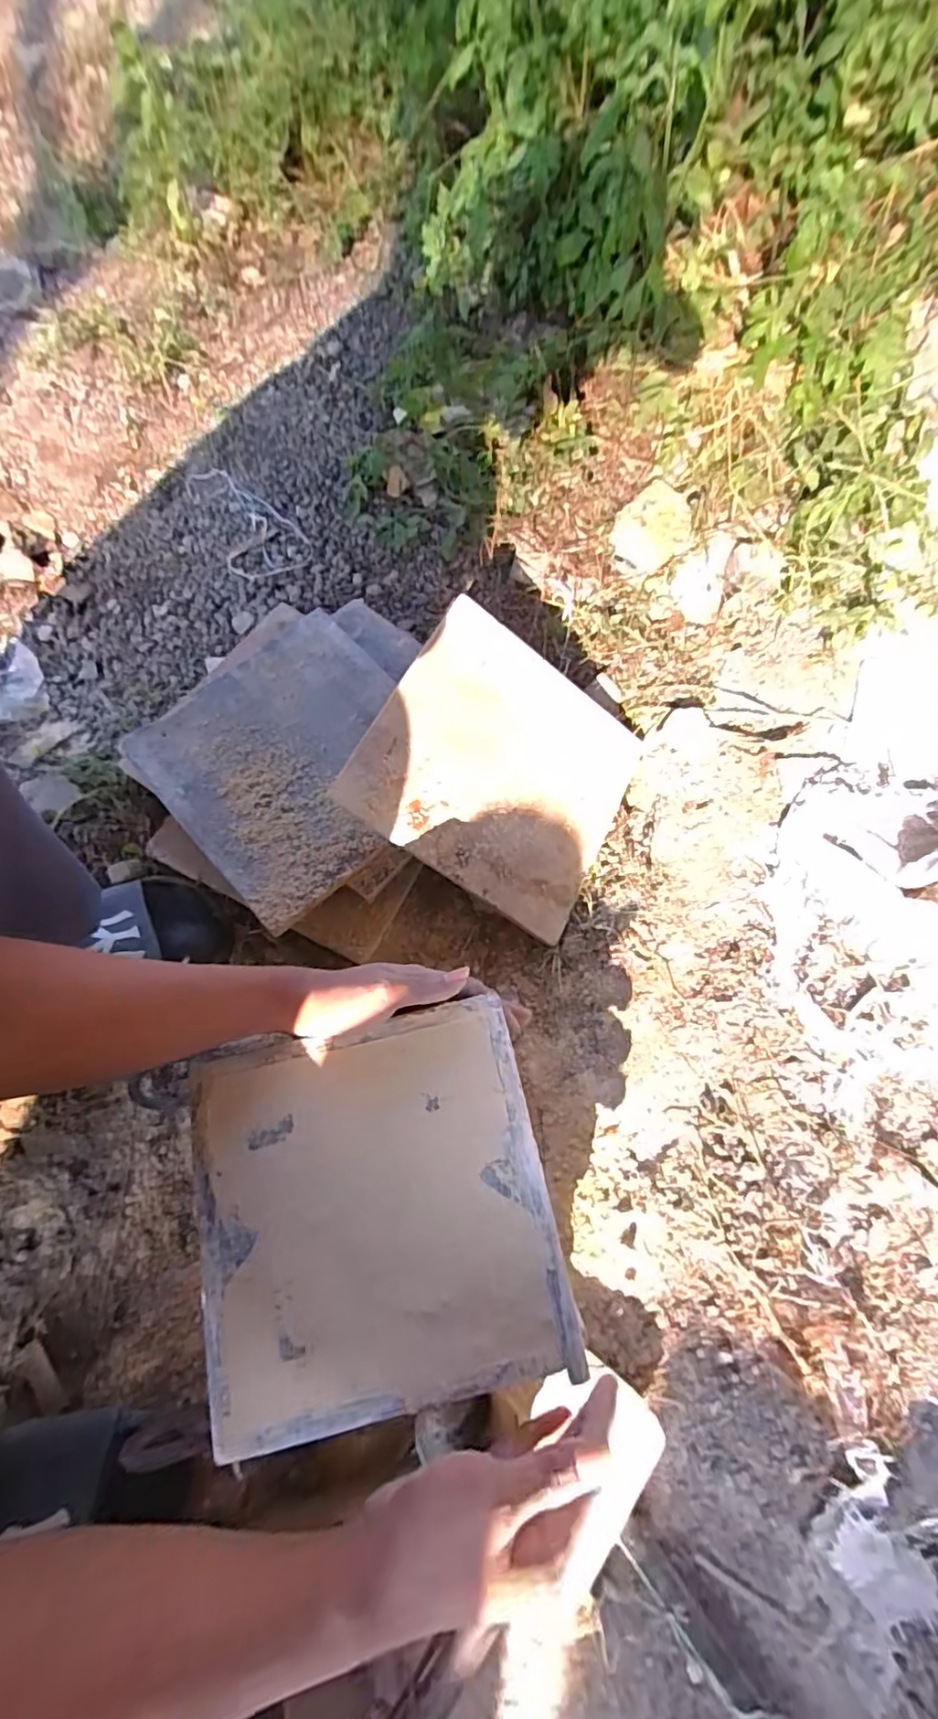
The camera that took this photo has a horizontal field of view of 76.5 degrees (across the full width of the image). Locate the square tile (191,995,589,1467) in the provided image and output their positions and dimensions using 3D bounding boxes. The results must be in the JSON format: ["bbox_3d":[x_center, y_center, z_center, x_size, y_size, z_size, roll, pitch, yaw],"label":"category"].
[{"bbox_3d":[-0.063,0.226,0.390,0.222,0.010,0.222,-12,71,-4],"label":"square tile"}]

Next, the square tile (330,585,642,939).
[{"bbox_3d":[0.035,-0.087,0.573,0.248,0.011,0.239,34,73,-18],"label":"square tile"}]

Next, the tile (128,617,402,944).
[{"bbox_3d":[-0.166,-0.099,0.573,0.242,0.016,0.250,-42,75,-13],"label":"tile"}]

